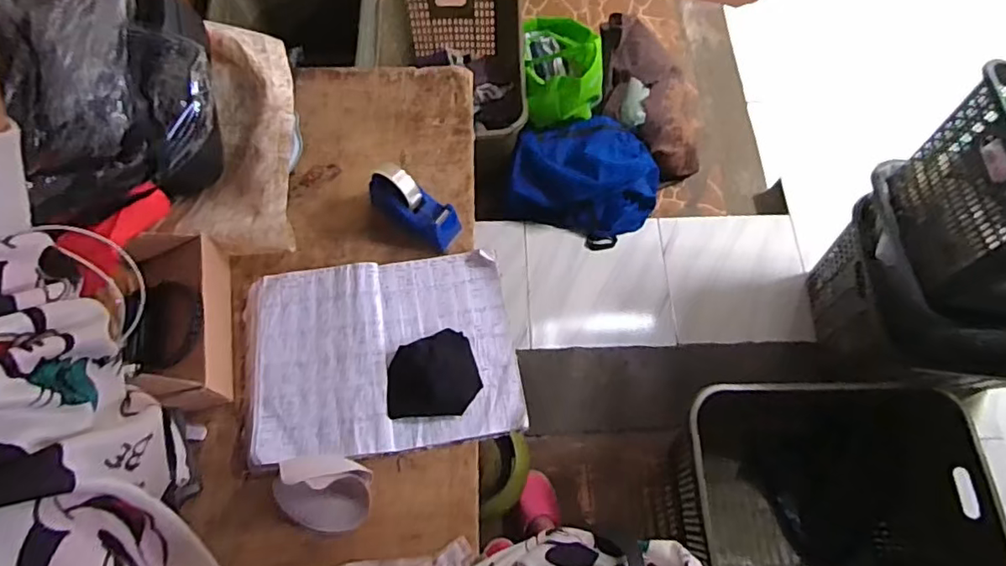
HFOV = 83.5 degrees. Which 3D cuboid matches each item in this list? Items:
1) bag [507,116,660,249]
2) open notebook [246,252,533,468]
[{"bbox_3d":[0.232,-0.285,1.596,0.403,0.206,0.298,18,69,8],"label":"bag"},{"bbox_3d":[-0.190,0.109,0.884,0.410,0.030,0.298,-6,72,-5],"label":"open notebook"}]

